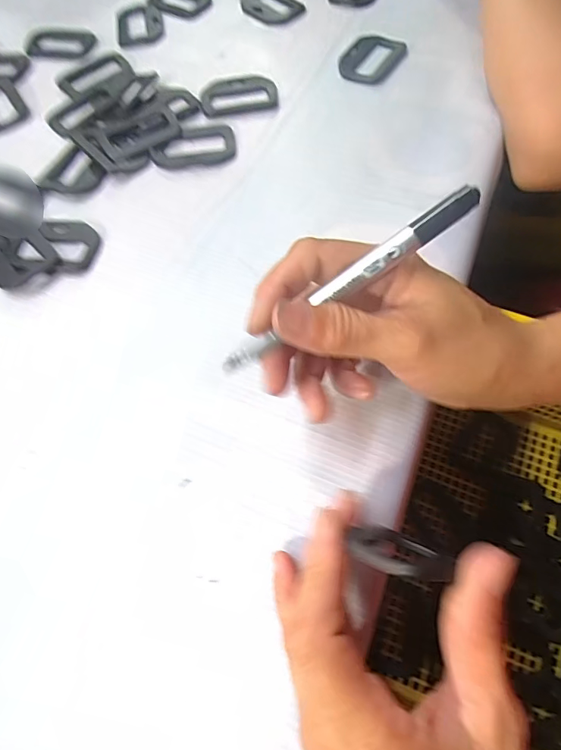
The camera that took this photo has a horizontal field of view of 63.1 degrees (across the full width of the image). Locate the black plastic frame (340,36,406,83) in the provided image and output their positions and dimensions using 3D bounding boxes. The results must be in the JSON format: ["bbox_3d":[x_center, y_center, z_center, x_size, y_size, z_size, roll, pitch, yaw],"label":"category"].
[{"bbox_3d":[0.074,-0.264,0.381,0.045,0.005,0.063,27,68,15],"label":"black plastic frame"}]

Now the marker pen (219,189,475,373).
[{"bbox_3d":[0.024,-0.035,0.189,0.123,0.007,0.010,-33,64,18],"label":"marker pen"}]

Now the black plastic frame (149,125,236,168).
[{"bbox_3d":[-0.066,-0.172,0.343,0.062,0.004,0.040,-7,64,0],"label":"black plastic frame"}]

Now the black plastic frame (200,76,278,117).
[{"bbox_3d":[-0.034,-0.226,0.367,0.060,0.004,0.043,-11,64,-3],"label":"black plastic frame"}]

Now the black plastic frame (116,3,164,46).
[{"bbox_3d":[-0.131,-0.328,0.424,0.042,0.004,0.067,-11,64,-2],"label":"black plastic frame"}]

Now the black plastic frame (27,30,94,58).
[{"bbox_3d":[-0.206,-0.308,0.426,0.063,0.009,0.041,9,65,7],"label":"black plastic frame"}]

